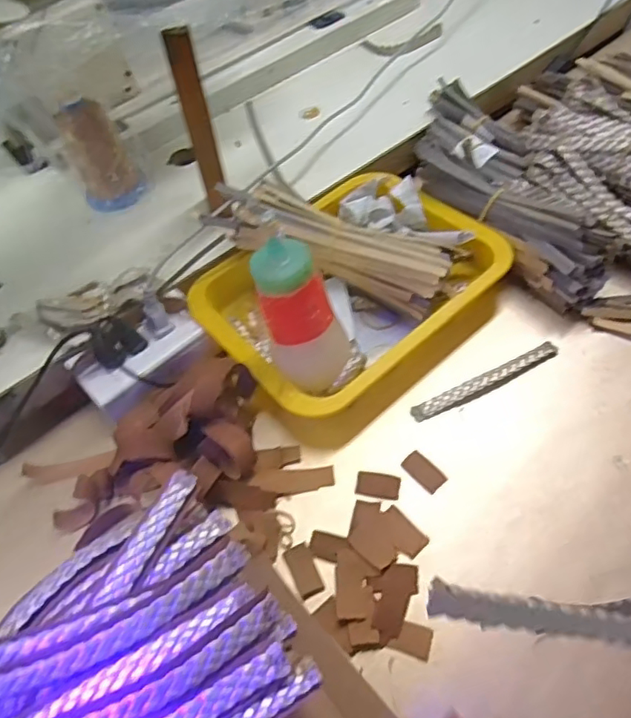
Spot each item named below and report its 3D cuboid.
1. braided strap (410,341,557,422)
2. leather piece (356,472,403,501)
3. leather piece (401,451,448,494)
[{"bbox_3d":[0.143,0.019,0.483,0.136,0.008,0.016,-24,55,-10],"label":"braided strap"},{"bbox_3d":[0.048,0.097,0.444,0.033,0.004,0.020,7,56,12],"label":"leather piece"},{"bbox_3d":[0.084,0.087,0.444,0.019,0.004,0.033,-36,58,-18],"label":"leather piece"}]

